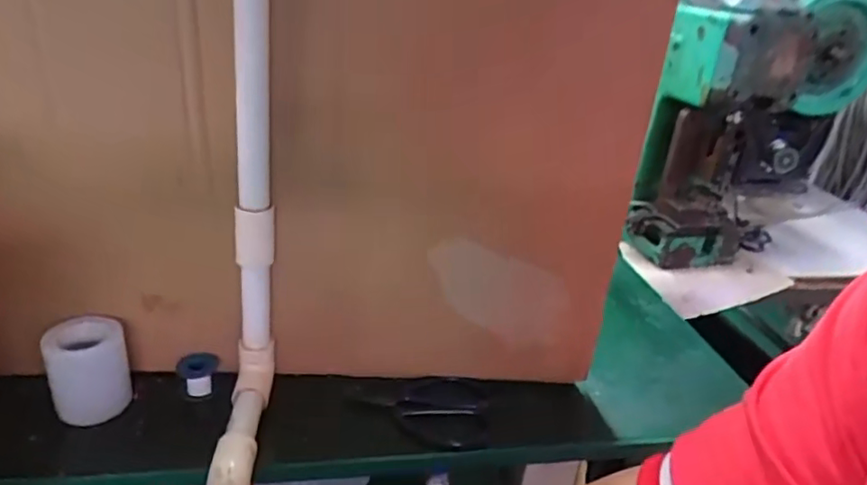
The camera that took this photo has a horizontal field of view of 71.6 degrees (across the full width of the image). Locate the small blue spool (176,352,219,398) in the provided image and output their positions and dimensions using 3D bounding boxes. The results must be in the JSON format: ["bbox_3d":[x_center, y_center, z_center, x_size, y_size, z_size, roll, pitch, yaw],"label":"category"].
[{"bbox_3d":[-0.186,0.102,0.475,0.028,0.028,0.030,-3,27,-16],"label":"small blue spool"}]

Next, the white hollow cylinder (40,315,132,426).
[{"bbox_3d":[-0.255,0.093,0.446,0.051,0.065,0.047,-9,30,-26],"label":"white hollow cylinder"}]

